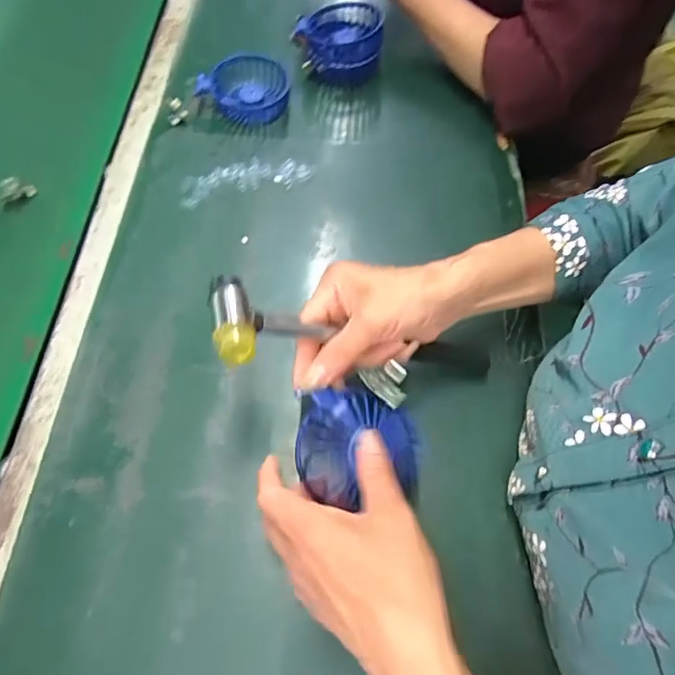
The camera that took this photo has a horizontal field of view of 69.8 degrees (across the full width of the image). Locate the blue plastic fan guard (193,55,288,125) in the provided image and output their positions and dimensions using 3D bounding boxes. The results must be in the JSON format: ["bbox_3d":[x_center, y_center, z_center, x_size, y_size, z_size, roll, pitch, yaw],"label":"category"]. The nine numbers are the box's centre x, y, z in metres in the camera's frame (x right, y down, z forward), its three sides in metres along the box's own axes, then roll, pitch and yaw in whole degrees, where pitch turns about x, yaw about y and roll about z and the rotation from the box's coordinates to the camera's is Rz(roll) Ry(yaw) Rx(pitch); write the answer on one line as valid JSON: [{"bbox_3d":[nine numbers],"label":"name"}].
[{"bbox_3d":[-0.110,-0.289,0.568,0.100,0.036,0.100,-3,64,-2],"label":"blue plastic fan guard"}]

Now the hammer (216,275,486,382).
[{"bbox_3d":[0.029,0.007,0.358,0.254,0.026,0.054,13,55,-39],"label":"hammer"}]

